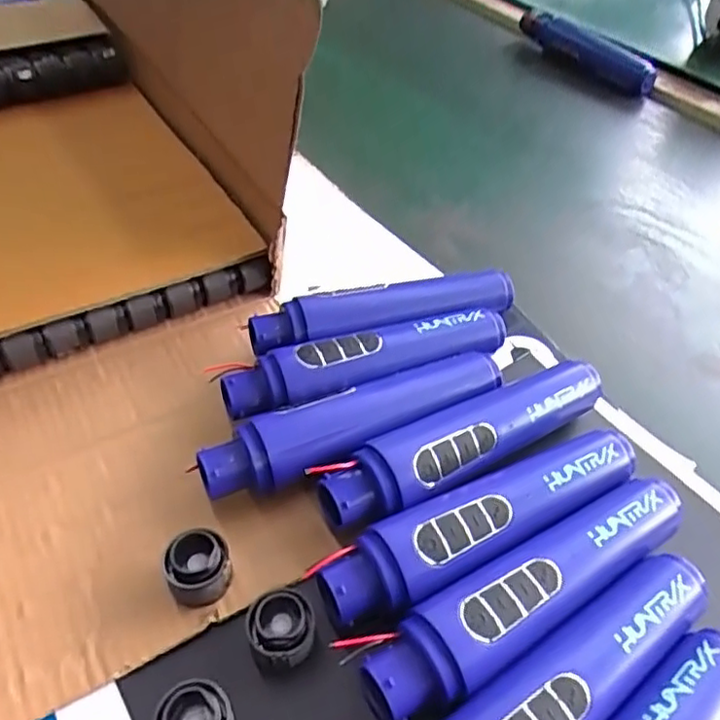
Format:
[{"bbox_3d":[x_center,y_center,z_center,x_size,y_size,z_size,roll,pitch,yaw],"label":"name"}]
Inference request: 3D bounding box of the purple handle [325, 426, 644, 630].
[{"bbox_3d":[0.062,0.079,0.317,0.176,0.040,0.036,-21,51,-23],"label":"purple handle"}]

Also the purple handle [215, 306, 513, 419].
[{"bbox_3d":[0.009,0.004,0.381,0.175,0.040,0.032,-13,49,-18],"label":"purple handle"}]

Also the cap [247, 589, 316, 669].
[{"bbox_3d":[-0.034,0.119,0.281,0.027,0.028,0.027,3,46,-3],"label":"cap"}]

